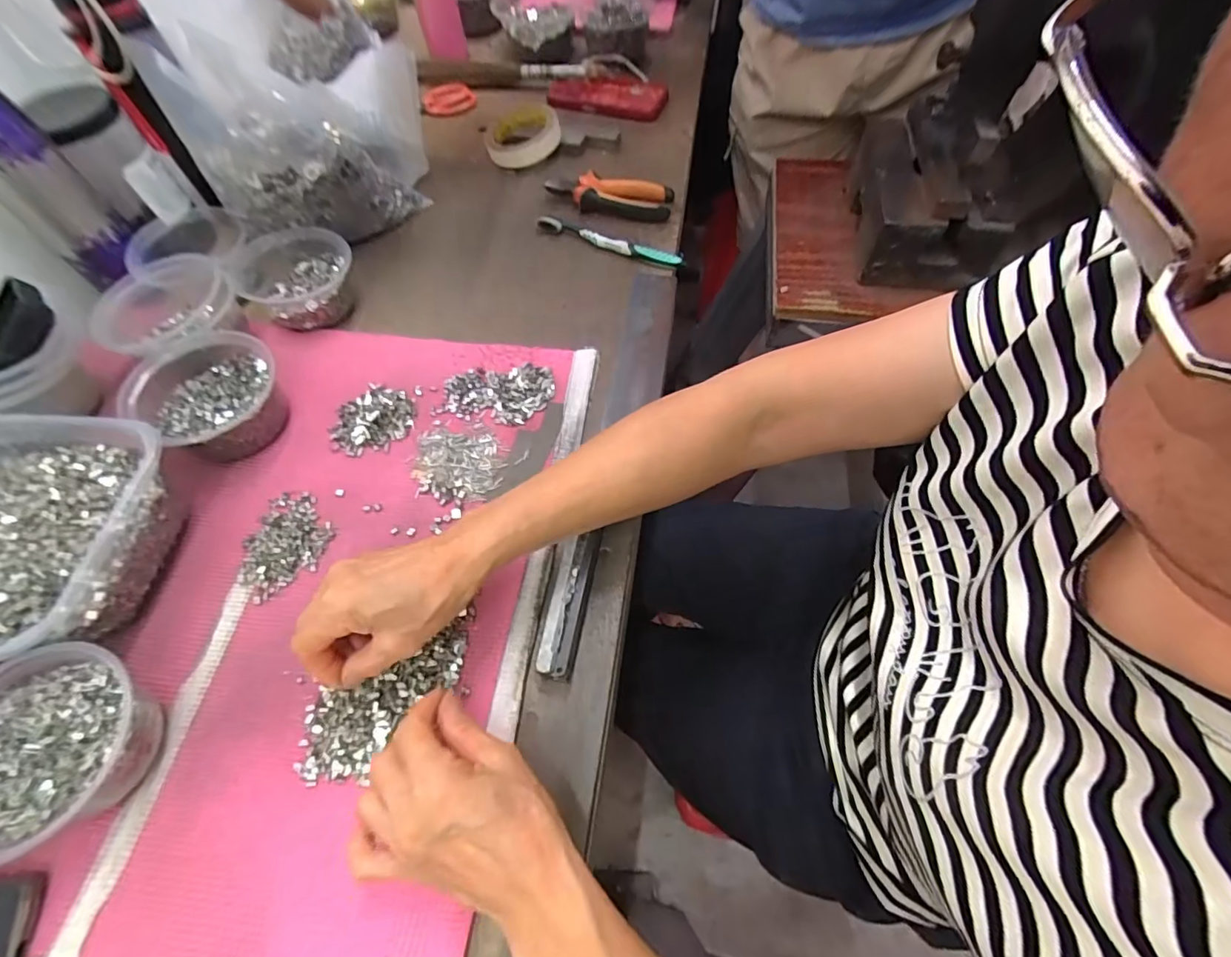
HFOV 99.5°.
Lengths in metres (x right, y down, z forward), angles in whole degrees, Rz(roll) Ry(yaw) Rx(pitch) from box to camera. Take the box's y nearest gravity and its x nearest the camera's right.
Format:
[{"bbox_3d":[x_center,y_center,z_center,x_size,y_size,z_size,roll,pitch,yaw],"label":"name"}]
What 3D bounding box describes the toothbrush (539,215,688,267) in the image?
[{"bbox_3d":[-0.007,-0.273,0.594,0.180,0.020,0.021,22,64,14],"label":"toothbrush"}]

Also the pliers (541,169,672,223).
[{"bbox_3d":[-0.010,-0.342,0.631,0.154,0.029,0.053,9,61,7],"label":"pliers"}]

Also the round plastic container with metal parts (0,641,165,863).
[{"bbox_3d":[-0.352,0.167,0.324,0.113,0.054,0.111,-1,61,2],"label":"round plastic container with metal parts"}]

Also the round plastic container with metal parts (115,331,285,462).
[{"bbox_3d":[-0.350,-0.074,0.455,0.112,0.058,0.120,0,62,0],"label":"round plastic container with metal parts"}]

